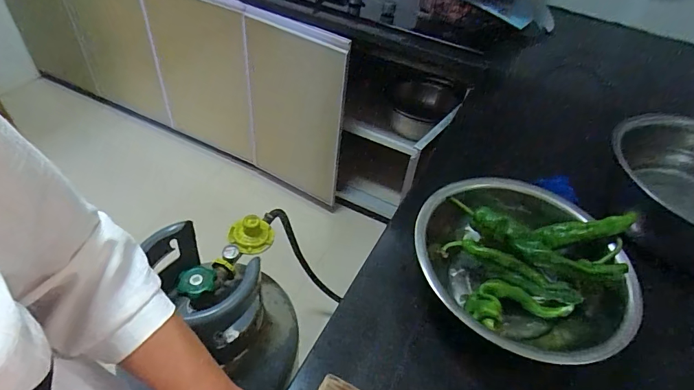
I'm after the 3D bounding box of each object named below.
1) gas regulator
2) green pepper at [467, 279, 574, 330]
[{"bbox_3d":[-0.179,0.086,0.716,0.078,0.059,0.117,10,46,3],"label":"gas regulator"},{"bbox_3d":[0.207,0.133,0.508,0.128,0.029,0.057,-9,48,-14],"label":"green pepper"}]

